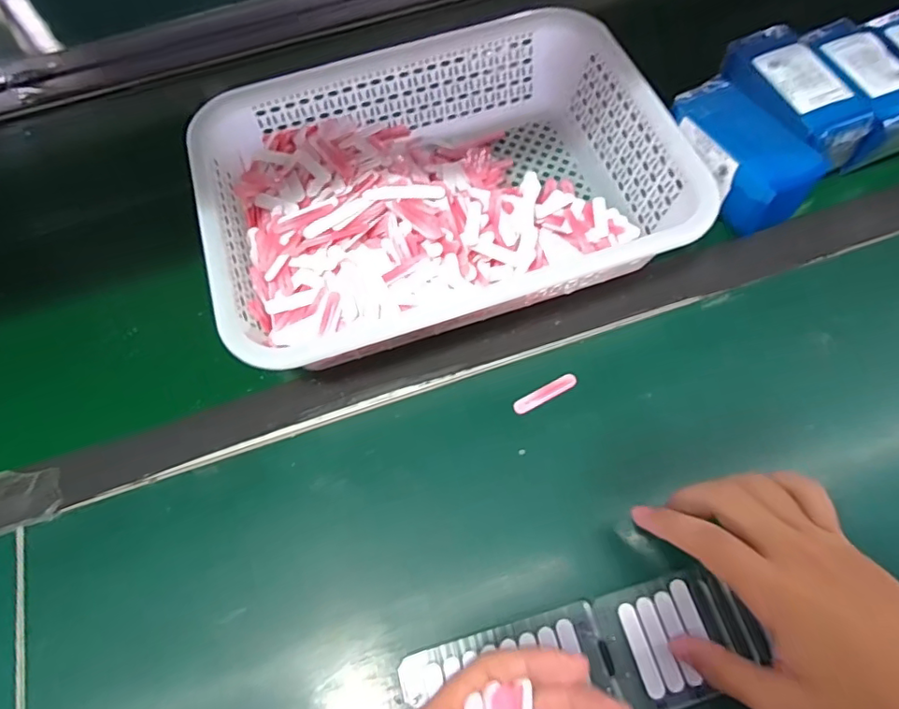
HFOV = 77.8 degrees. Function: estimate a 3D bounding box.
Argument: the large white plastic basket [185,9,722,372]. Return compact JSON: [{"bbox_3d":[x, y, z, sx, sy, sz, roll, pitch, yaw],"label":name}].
[{"bbox_3d":[-0.013,-0.139,0.456,0.350,0.081,0.245,-17,64,-5],"label":"large white plastic basket"}]

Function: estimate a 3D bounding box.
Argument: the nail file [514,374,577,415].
[{"bbox_3d":[0.072,0.029,0.416,0.052,0.006,0.010,-27,66,-9],"label":"nail file"}]

